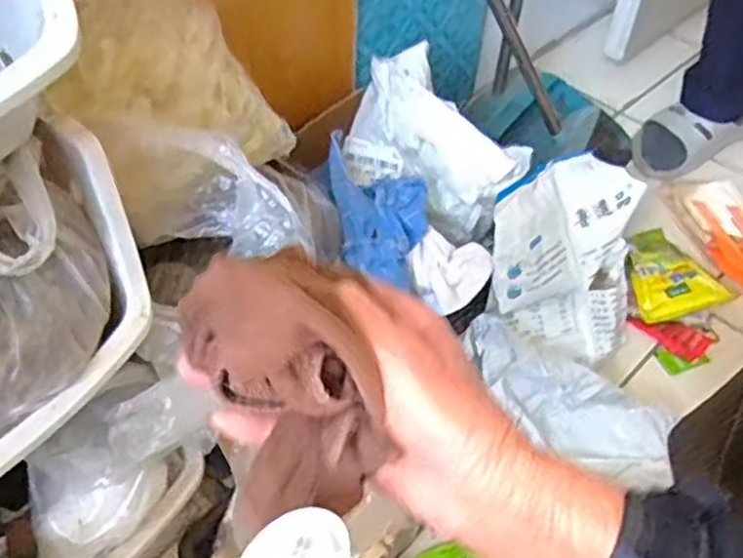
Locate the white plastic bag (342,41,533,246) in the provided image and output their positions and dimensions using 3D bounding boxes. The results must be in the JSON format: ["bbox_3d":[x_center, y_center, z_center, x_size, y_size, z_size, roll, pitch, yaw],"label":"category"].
[{"bbox_3d":[0.076,-0.150,0.872,0.207,0.150,0.115,22,50,16],"label":"white plastic bag"}]

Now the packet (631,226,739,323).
[{"bbox_3d":[0.400,-0.013,1.040,0.131,0.034,0.157,-8,49,-11],"label":"packet"}]

